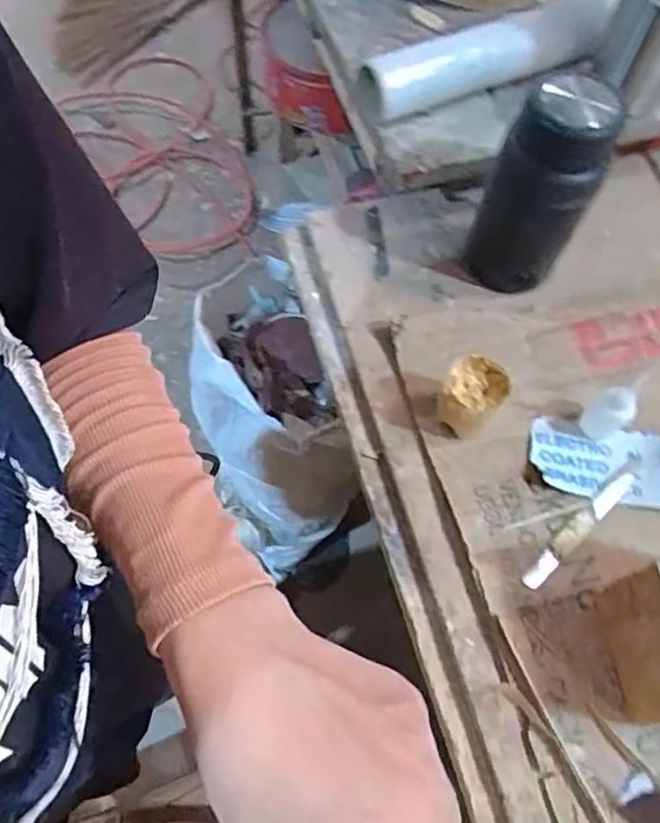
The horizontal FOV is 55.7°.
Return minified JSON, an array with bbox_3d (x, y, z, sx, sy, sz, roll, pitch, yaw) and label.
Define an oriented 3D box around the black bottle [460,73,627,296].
[{"bbox_3d":[0.191,-0.203,0.589,0.088,0.191,0.071,17,65,7],"label":"black bottle"}]

